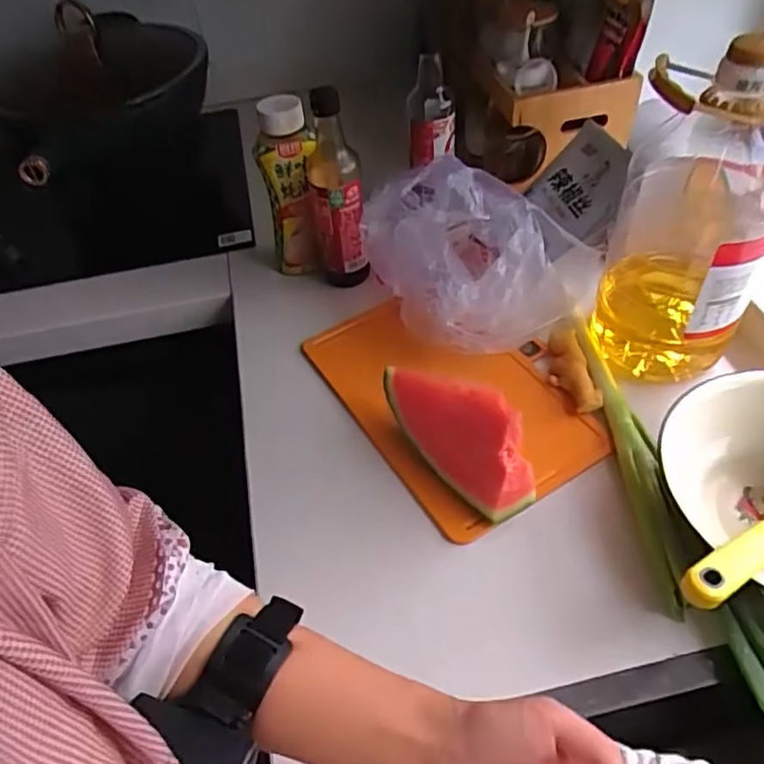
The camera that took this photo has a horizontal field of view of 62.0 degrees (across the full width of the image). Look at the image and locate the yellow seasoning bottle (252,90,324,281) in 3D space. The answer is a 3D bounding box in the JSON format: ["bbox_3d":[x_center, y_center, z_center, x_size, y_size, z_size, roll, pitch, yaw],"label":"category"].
[{"bbox_3d":[-0.107,-0.224,0.777,0.065,0.231,0.061,-9,48,-2],"label":"yellow seasoning bottle"}]

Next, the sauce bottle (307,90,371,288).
[{"bbox_3d":[-0.054,-0.212,0.745,0.055,0.255,0.056,-13,49,-6],"label":"sauce bottle"}]

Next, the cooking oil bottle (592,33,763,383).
[{"bbox_3d":[0.303,-0.159,0.615,0.142,0.315,0.138,18,53,20],"label":"cooking oil bottle"}]

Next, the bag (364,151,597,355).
[{"bbox_3d":[0.115,-0.161,0.720,0.217,0.150,0.217,-23,51,-14],"label":"bag"}]

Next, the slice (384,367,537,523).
[{"bbox_3d":[0.067,0.046,0.600,0.046,0.107,0.172,-37,55,-24],"label":"slice"}]

